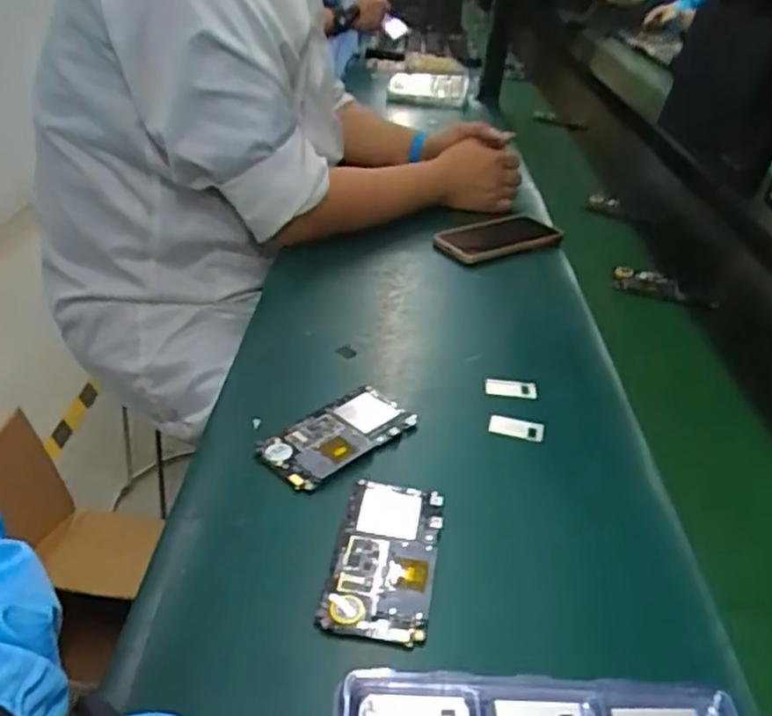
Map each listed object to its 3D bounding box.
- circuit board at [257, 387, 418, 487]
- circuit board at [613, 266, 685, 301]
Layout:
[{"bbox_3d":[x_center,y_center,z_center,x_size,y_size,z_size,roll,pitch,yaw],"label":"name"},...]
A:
[{"bbox_3d":[-0.038,0.057,0.551,0.119,0.011,0.058,-24,44,-38],"label":"circuit board"},{"bbox_3d":[0.311,-0.089,0.832,0.083,0.013,0.042,21,36,21],"label":"circuit board"}]

